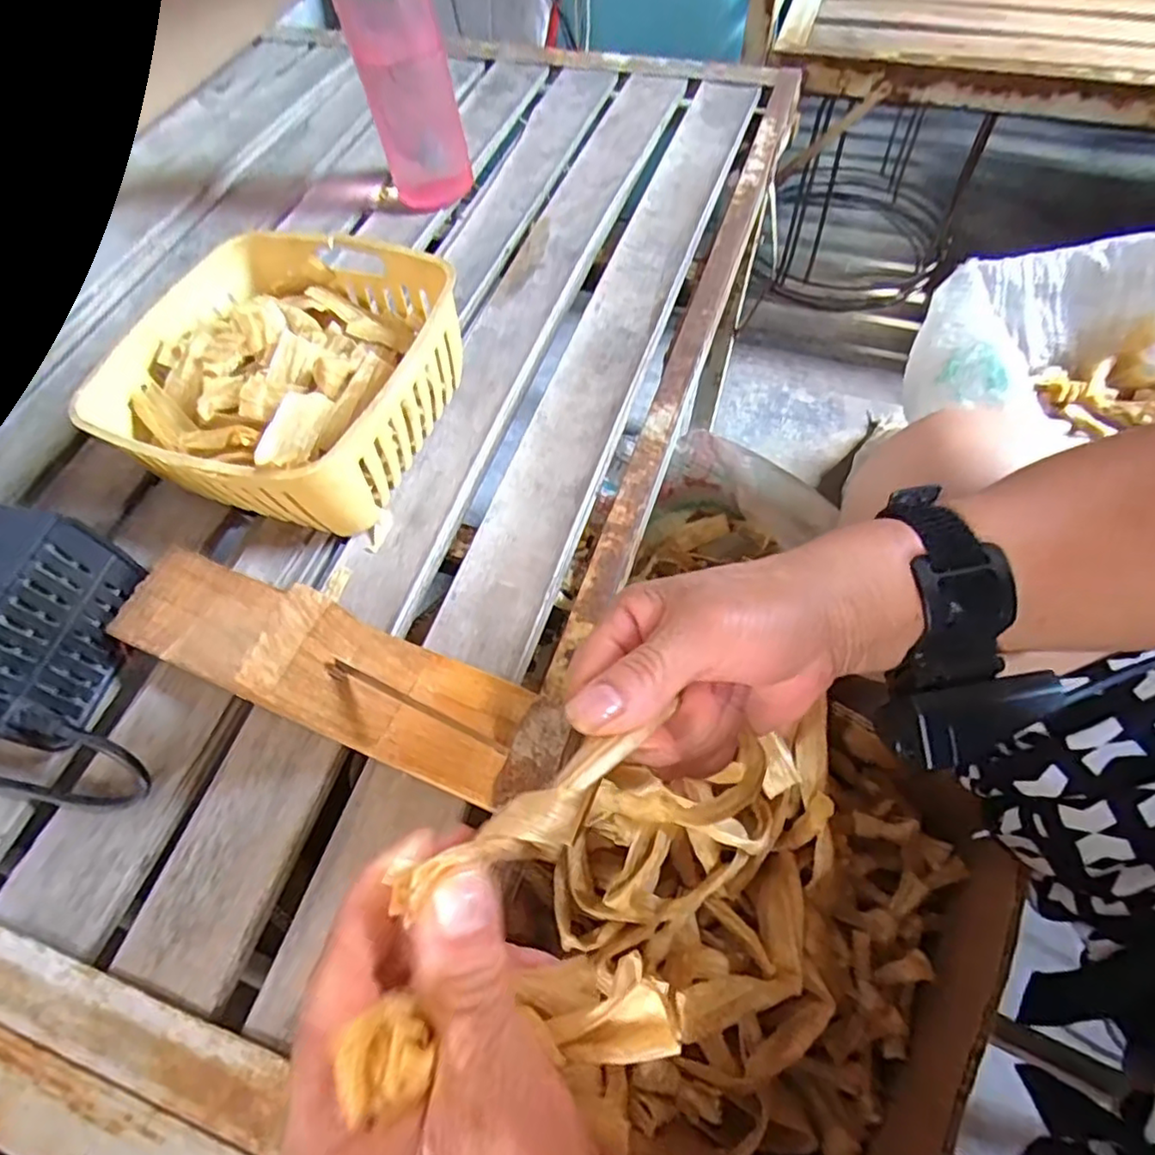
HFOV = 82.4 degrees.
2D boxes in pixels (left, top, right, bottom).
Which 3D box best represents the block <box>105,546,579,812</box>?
[{"bbox_3d":[-0.135,0.029,0.308,0.245,0.118,0.067,19,60,14],"label":"block"}]

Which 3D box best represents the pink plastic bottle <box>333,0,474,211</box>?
[{"bbox_3d":[-0.129,-0.384,0.479,0.058,0.216,0.062,28,63,18],"label":"pink plastic bottle"}]

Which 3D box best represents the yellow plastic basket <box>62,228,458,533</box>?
[{"bbox_3d":[-0.177,-0.120,0.413,0.173,0.082,0.178,18,60,13],"label":"yellow plastic basket"}]

